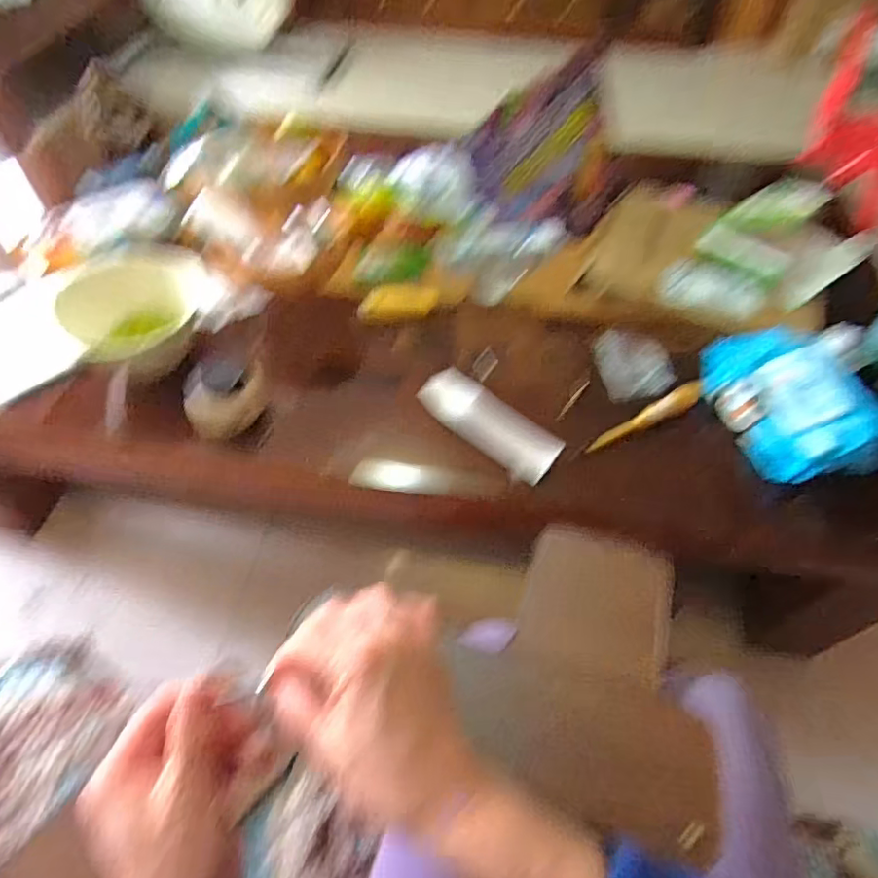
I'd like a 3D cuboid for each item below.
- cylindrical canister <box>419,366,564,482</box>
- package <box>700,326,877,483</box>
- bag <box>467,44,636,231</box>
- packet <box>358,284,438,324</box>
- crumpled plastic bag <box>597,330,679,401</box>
[{"bbox_3d":[0.058,-0.020,0.713,0.205,0.047,0.059,38,61,24],"label":"cylindrical canister"},{"bbox_3d":[0.440,-0.057,0.703,0.142,0.062,0.231,-3,53,-4],"label":"package"},{"bbox_3d":[0.194,-0.456,0.889,0.265,0.215,0.120,-17,55,-13],"label":"bag"},{"bbox_3d":[-0.061,-0.200,0.828,0.115,0.038,0.049,-3,53,-3],"label":"packet"},{"bbox_3d":[0.271,-0.102,0.772,0.093,0.027,0.108,-1,53,-2],"label":"crumpled plastic bag"}]

